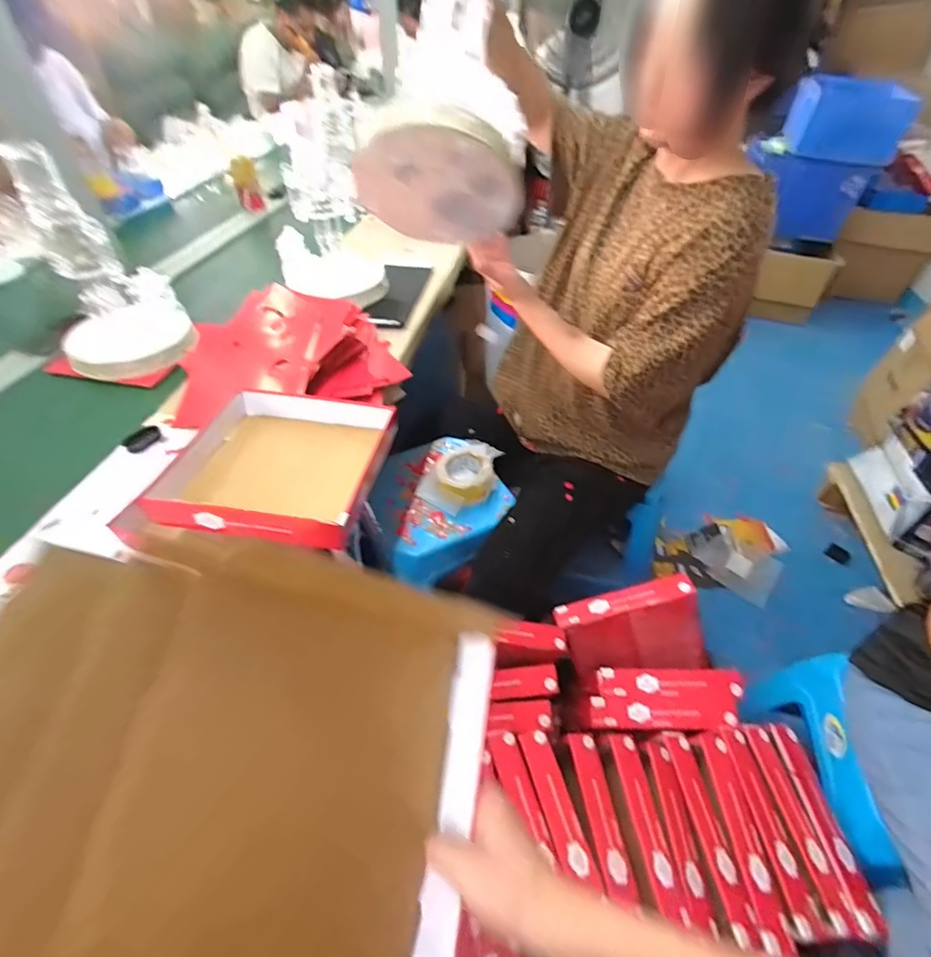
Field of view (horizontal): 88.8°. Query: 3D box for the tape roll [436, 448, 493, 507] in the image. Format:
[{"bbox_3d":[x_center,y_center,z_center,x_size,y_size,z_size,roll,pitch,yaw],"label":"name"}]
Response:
[{"bbox_3d":[-0.001,-0.006,1.001,0.114,0.061,0.119,0,46,0],"label":"tape roll"}]

